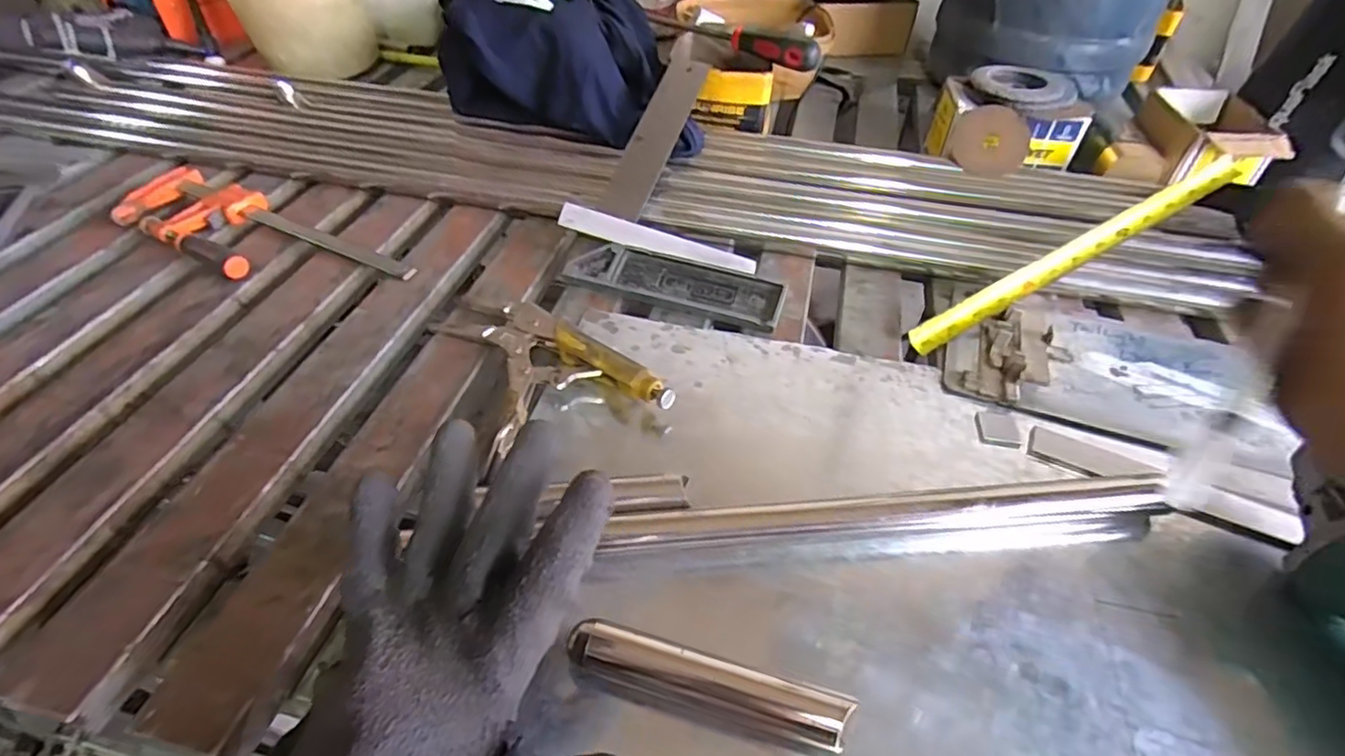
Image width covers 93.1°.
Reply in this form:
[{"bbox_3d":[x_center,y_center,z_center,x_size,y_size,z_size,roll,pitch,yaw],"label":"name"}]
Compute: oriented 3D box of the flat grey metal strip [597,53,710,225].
[{"bbox_3d":[-0.015,-0.236,0.611,0.043,0.008,0.219,17,64,9],"label":"flat grey metal strip"}]

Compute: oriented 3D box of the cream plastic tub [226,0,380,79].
[{"bbox_3d":[-0.468,-0.464,0.810,0.148,0.114,0.128,-21,50,-22],"label":"cream plastic tub"}]

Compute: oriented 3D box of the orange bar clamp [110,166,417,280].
[{"bbox_3d":[-0.358,-0.120,0.560,0.277,0.030,0.095,20,48,17],"label":"orange bar clamp"}]

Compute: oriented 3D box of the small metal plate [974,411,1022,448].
[{"bbox_3d":[0.224,0.034,0.436,0.028,0.004,0.029,10,45,6],"label":"small metal plate"}]

